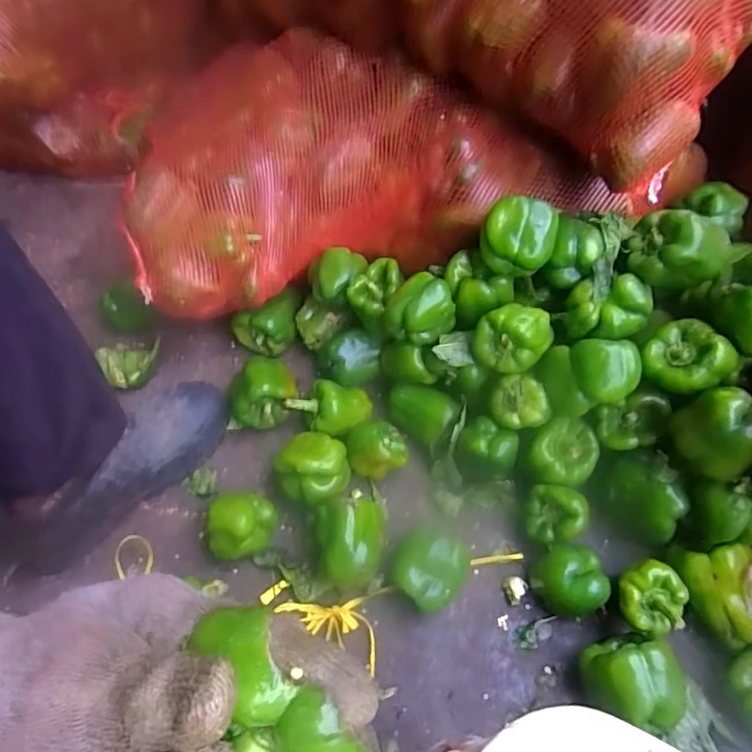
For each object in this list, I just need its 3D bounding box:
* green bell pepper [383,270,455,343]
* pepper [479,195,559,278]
[{"bbox_3d":[0.050,-0.076,0.608,0.075,0.060,0.055,3,57,4],"label":"green bell pepper"},{"bbox_3d":[0.143,-0.141,0.545,0.071,0.061,0.059,11,58,9],"label":"pepper"}]

